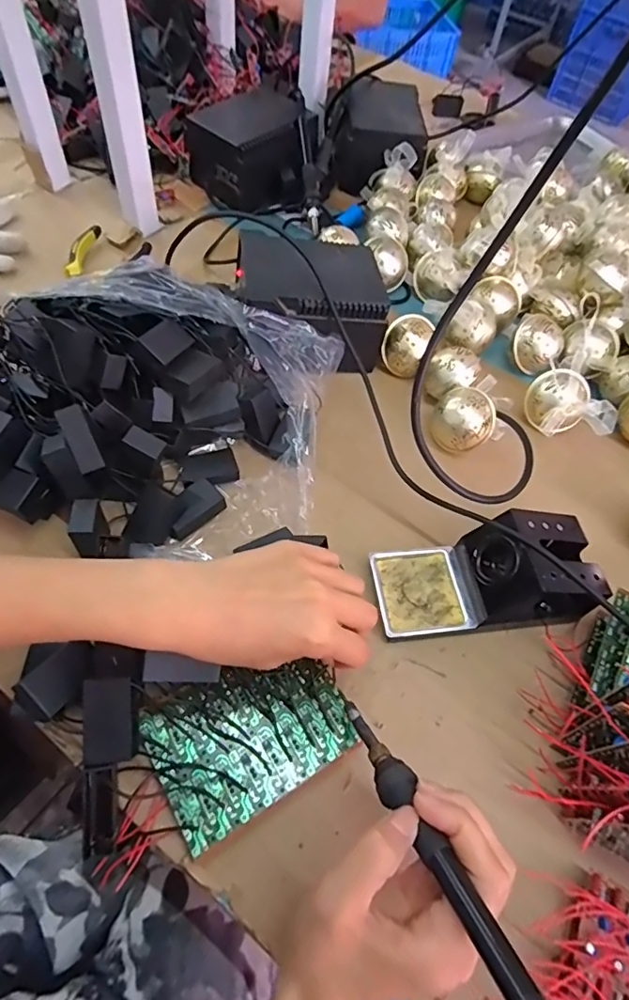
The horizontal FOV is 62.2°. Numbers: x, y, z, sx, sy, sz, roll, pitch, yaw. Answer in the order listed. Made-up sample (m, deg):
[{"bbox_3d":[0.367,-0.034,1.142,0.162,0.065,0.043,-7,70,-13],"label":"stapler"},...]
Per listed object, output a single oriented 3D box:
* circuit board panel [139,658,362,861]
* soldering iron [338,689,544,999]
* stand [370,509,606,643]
[{"bbox_3d":[-0.042,0.152,0.346,0.123,0.005,0.089,-25,63,-22],"label":"circuit board panel"},{"bbox_3d":[0.055,0.164,0.254,0.018,0.014,0.202,-20,25,-14],"label":"soldering iron"},{"bbox_3d":[0.136,0.060,0.393,0.171,0.066,0.083,-3,58,-9],"label":"stand"}]

